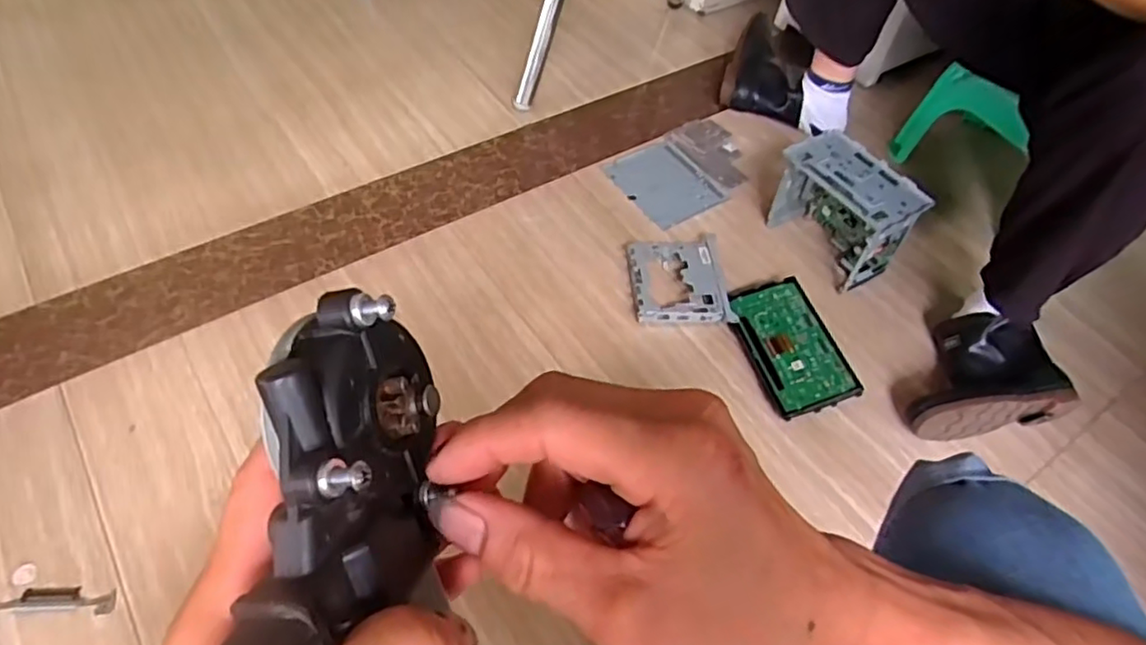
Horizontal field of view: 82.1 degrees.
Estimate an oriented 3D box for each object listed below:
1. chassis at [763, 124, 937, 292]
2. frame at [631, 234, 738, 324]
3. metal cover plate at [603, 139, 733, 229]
[{"bbox_3d":[0.409,-0.171,1.008,0.091,0.160,0.193,-24,59,-19],"label":"chassis"},{"bbox_3d":[0.162,-0.067,1.002,0.145,0.025,0.155,0,54,-4],"label":"frame"},{"bbox_3d":[0.159,-0.245,1.141,0.146,0.009,0.178,-29,61,-22],"label":"metal cover plate"}]

